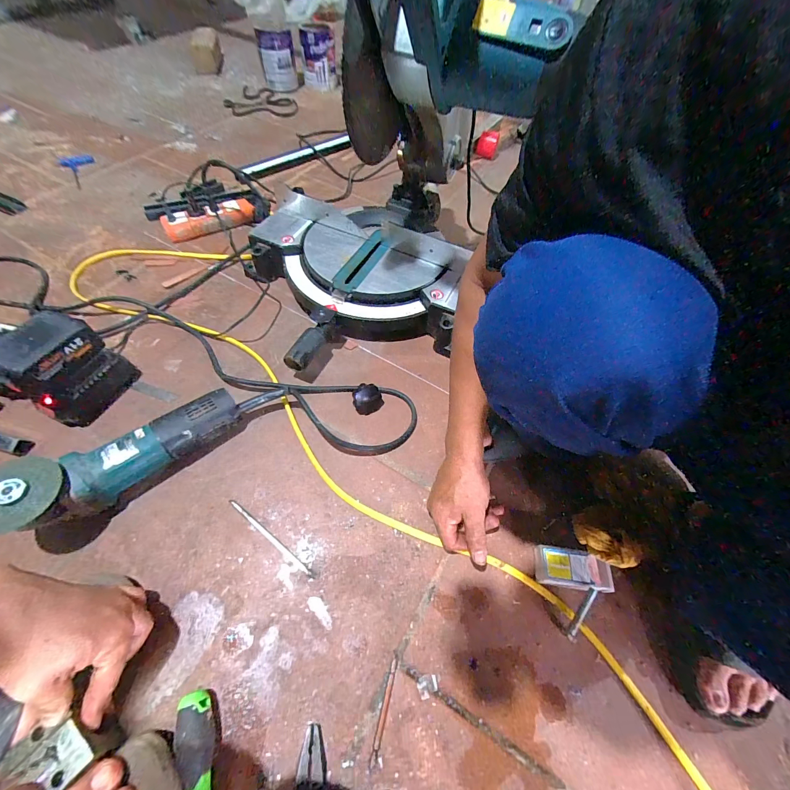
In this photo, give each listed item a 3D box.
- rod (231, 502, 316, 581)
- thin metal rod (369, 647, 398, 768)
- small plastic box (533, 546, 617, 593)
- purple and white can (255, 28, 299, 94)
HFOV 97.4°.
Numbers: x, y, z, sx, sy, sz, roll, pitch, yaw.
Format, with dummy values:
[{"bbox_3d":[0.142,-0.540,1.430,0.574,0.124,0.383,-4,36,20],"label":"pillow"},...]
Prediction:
[{"bbox_3d":[-0.165,0.188,0.461,0.152,0.004,0.009,34,61,16],"label":"rod"},{"bbox_3d":[-0.010,0.338,0.377,0.008,0.004,0.097,15,58,5],"label":"thin metal rod"},{"bbox_3d":[0.228,0.223,0.450,0.091,0.024,0.045,9,57,1],"label":"small plastic box"},{"bbox_3d":[-0.405,-1.168,1.203,0.125,0.134,0.102,-11,59,-11],"label":"purple and white can"}]

